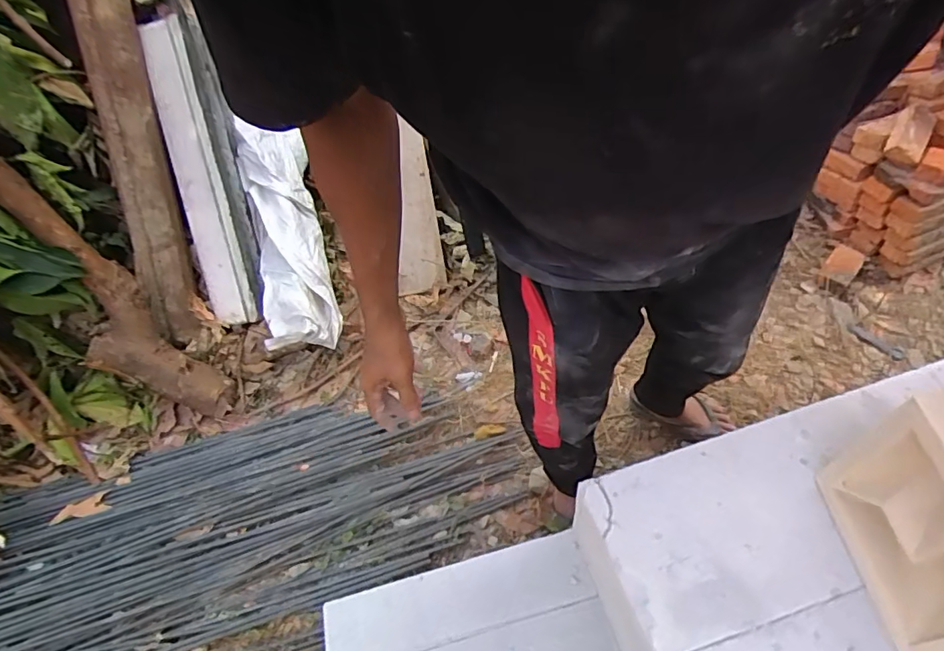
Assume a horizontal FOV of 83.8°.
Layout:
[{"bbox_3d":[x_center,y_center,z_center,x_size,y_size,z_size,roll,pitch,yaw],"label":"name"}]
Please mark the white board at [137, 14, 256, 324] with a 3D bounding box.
[{"bbox_3d":[-0.731,-0.394,1.415,0.119,0.771,0.051,-18,12,-34],"label":"white board"}]

